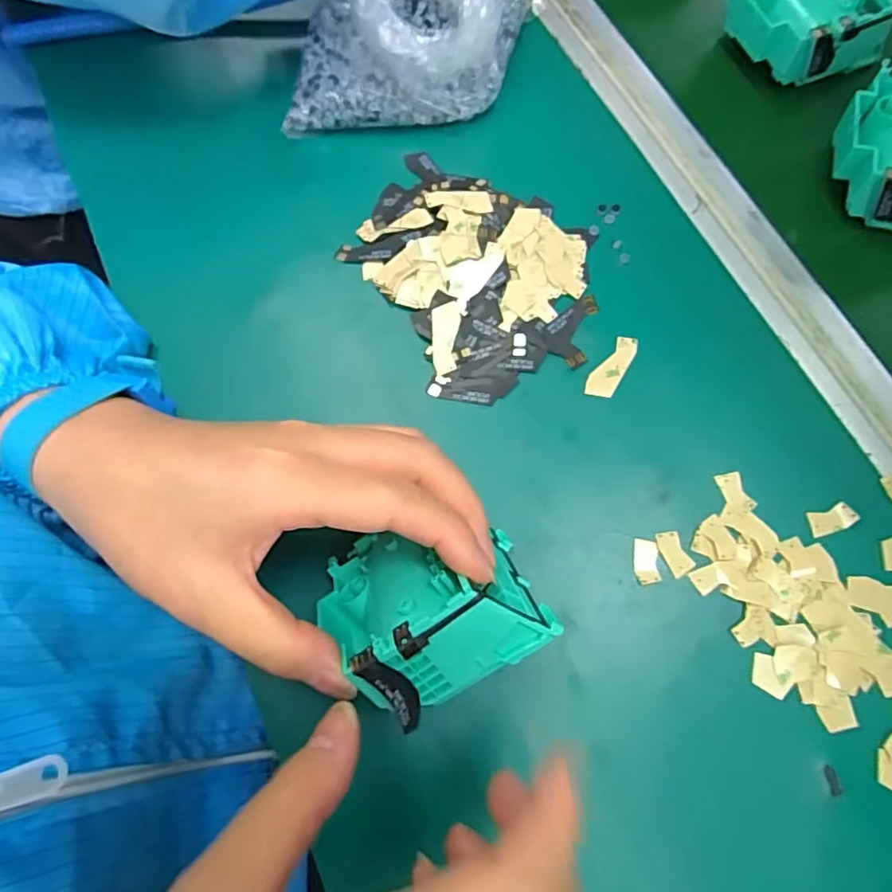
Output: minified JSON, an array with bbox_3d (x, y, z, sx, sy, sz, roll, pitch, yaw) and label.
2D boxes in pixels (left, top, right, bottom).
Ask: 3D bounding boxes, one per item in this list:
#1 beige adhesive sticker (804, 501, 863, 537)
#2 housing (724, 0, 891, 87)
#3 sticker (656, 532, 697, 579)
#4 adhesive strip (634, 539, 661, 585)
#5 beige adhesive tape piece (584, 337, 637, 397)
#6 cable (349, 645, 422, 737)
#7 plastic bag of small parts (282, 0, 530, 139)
[{"bbox_3d":[0.177,0.033,0.273,0.021,0.004,0.011,-15,72,-2],"label":"beige adhesive sticker"},{"bbox_3d":[0.205,-0.248,0.347,0.072,0.044,0.082,-29,73,-7],"label":"housing"},{"bbox_3d":[0.105,0.049,0.275,0.011,0.004,0.020,-27,73,-2],"label":"sticker"},{"bbox_3d":[0.091,0.052,0.273,0.010,0.004,0.020,-3,72,2],"label":"adhesive strip"},{"bbox_3d":[0.084,-0.040,0.303,0.014,0.004,0.037,31,78,5],"label":"beige adhesive tape piece"},{"bbox_3d":[-0.019,0.079,0.197,0.031,0.008,0.011,36,75,27],"label":"cable"},{"bbox_3d":[-0.021,-0.250,0.349,0.120,0.050,0.148,14,73,7],"label":"plastic bag of small parts"}]

